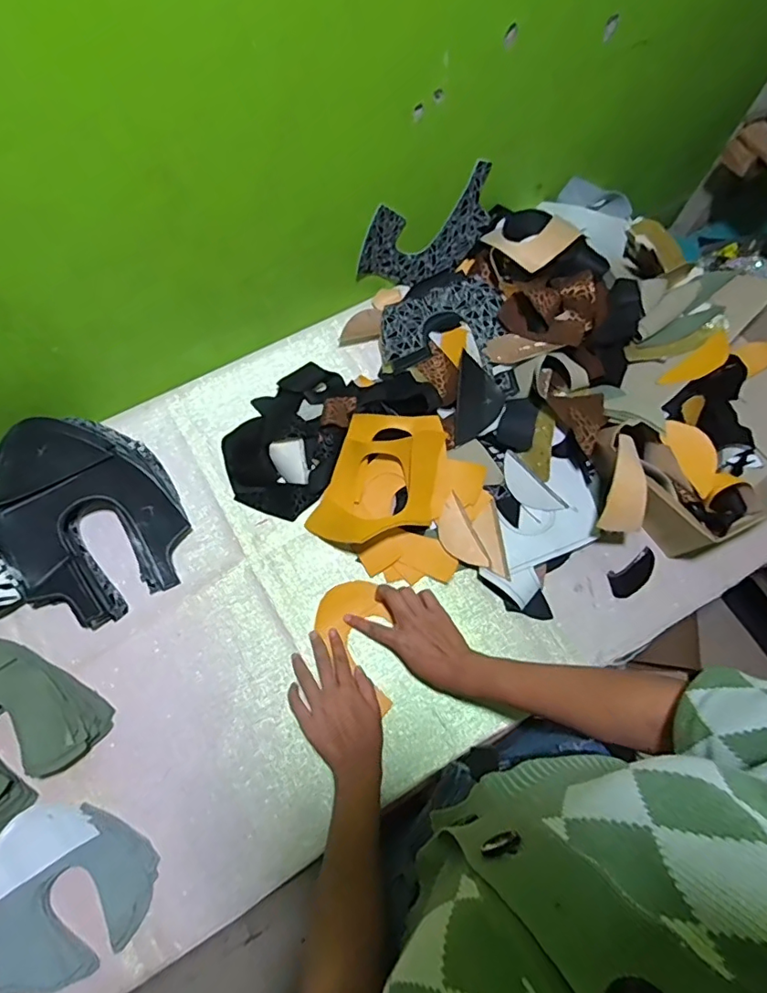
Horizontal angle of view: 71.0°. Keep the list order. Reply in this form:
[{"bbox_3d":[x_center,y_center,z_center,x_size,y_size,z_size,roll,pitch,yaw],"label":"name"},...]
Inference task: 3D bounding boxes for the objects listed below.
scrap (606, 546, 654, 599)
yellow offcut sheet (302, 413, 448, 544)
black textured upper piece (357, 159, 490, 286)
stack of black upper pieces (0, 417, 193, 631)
[{"bbox_3d":[0.320,0.099,0.686,0.072,0.016,0.037,-28,74,-12],"label":"scrap"},{"bbox_3d":[0.001,-0.020,0.679,0.148,0.047,0.186,19,93,9],"label":"yellow offcut sheet"},{"bbox_3d":[0.057,-0.353,0.734,0.190,0.134,0.030,-26,74,-11],"label":"black textured upper piece"},{"bbox_3d":[-0.353,0.018,0.634,0.193,0.096,0.238,-27,74,-11],"label":"stack of black upper pieces"}]

